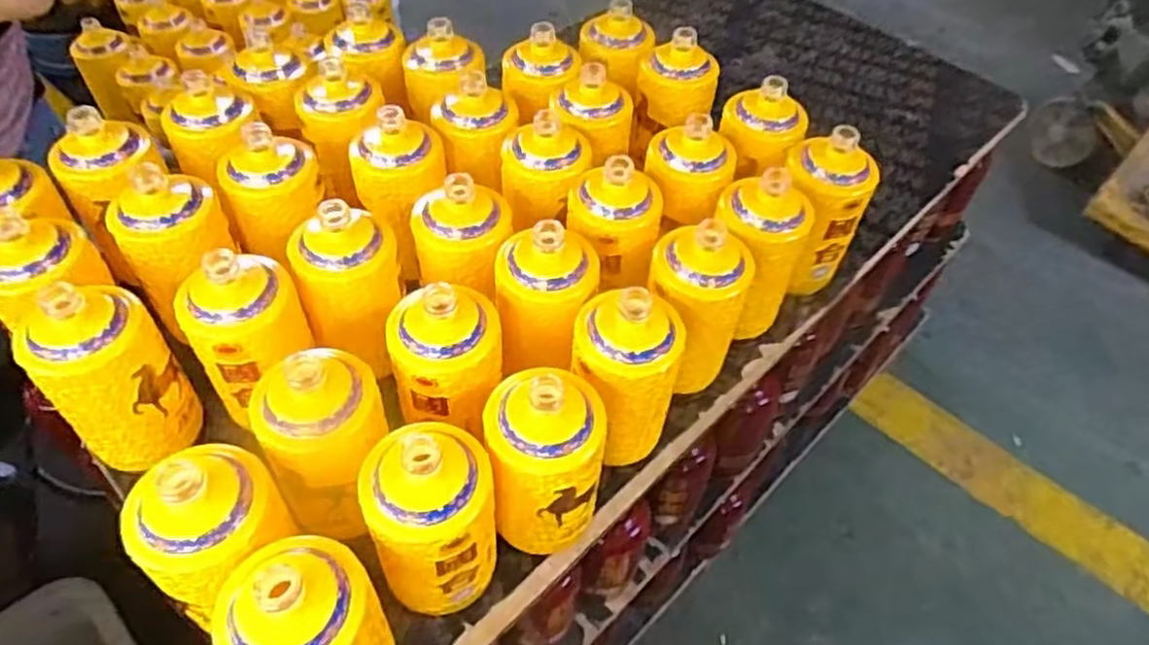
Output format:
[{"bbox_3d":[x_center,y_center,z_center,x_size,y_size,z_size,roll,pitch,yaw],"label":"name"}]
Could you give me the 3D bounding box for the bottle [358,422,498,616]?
[{"bbox_3d":[-0.098,0.139,0.517,0.084,0.160,0.078,2,50,-3],"label":"bottle"}]

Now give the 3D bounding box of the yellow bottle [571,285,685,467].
[{"bbox_3d":[0.040,0.046,0.606,0.090,0.160,0.086,7,50,1],"label":"yellow bottle"}]

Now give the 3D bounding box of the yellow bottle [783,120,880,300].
[{"bbox_3d":[0.249,-0.116,0.749,0.088,0.169,0.083,2,53,-3],"label":"yellow bottle"}]

